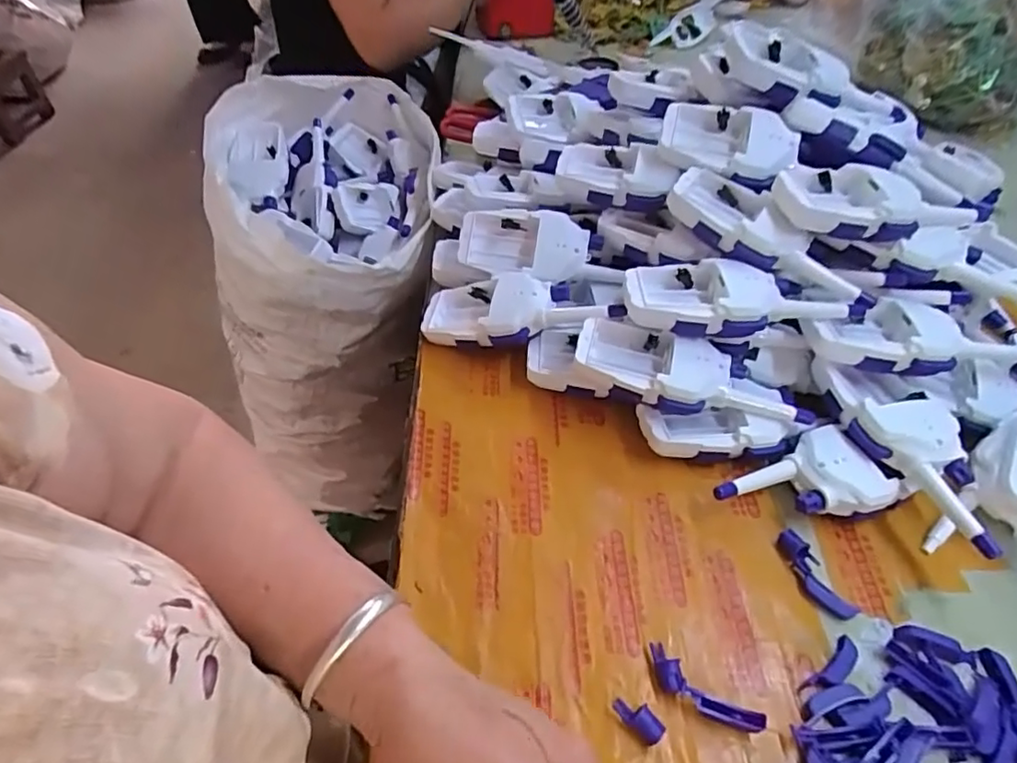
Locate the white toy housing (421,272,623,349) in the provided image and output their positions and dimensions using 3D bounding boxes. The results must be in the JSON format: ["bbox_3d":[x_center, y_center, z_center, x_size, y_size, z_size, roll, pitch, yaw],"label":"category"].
[{"bbox_3d":[0.008,-0.058,0.483,0.166,0.032,0.062,1,43,25],"label":"white toy housing"}]

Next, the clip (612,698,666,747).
[{"bbox_3d":[0.069,0.178,0.314,0.027,0.012,0.011,36,56,28],"label":"clip"}]

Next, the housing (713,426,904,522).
[{"bbox_3d":[0.199,0.076,0.397,0.109,0.035,0.065,-22,52,-21],"label":"housing"}]

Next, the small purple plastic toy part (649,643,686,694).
[{"bbox_3d":[0.088,0.159,0.332,0.012,0.011,0.027,-6,48,-7],"label":"small purple plastic toy part"}]

